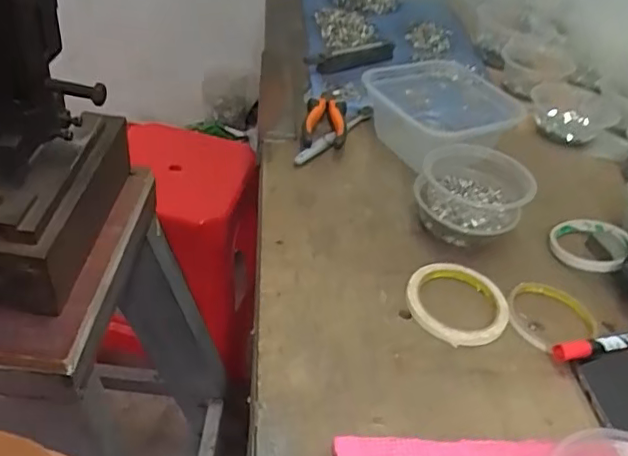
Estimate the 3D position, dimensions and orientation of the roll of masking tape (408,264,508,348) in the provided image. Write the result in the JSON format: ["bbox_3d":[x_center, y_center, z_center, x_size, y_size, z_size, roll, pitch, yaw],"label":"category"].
[{"bbox_3d":[0.141,0.070,0.561,0.096,0.010,0.101,4,40,-3],"label":"roll of masking tape"}]

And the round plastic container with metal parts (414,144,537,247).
[{"bbox_3d":[0.169,-0.038,0.632,0.109,0.081,0.100,4,40,-3],"label":"round plastic container with metal parts"}]

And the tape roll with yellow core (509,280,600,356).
[{"bbox_3d":[0.231,0.086,0.568,0.098,0.012,0.084,-22,48,-30],"label":"tape roll with yellow core"}]

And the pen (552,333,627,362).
[{"bbox_3d":[0.284,0.106,0.535,0.142,0.019,0.015,-8,42,-17],"label":"pen"}]

